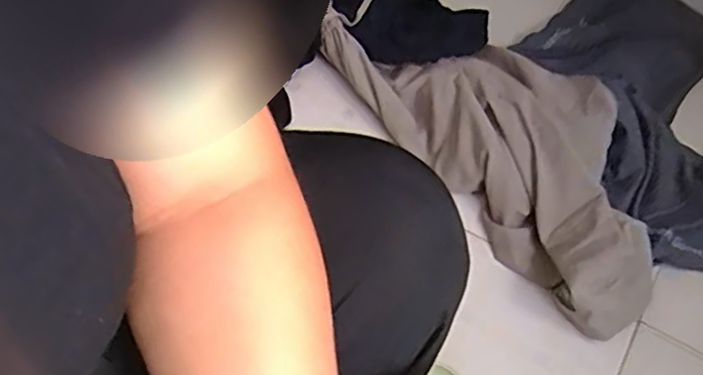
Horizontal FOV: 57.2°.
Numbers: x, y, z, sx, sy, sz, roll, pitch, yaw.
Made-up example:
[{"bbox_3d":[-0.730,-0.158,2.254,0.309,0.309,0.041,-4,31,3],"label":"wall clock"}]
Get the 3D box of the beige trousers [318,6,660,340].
[{"bbox_3d":[0.208,-0.090,0.904,0.246,0.099,0.598,-31,61,-19],"label":"beige trousers"}]

